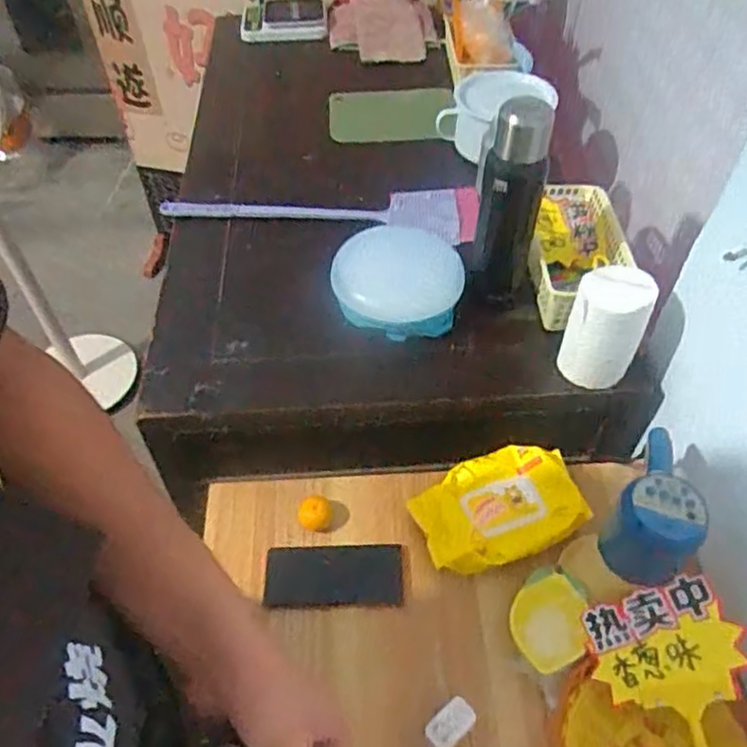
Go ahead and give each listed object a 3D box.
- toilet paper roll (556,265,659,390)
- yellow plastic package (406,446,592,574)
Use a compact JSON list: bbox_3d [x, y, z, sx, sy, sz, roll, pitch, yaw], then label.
[{"bbox_3d":[0.291,-0.060,0.852,0.085,0.138,0.084,0,51,0],"label":"toilet paper roll"},{"bbox_3d":[0.151,0.166,0.837,0.198,0.056,0.144,-14,52,-11],"label":"yellow plastic package"}]

